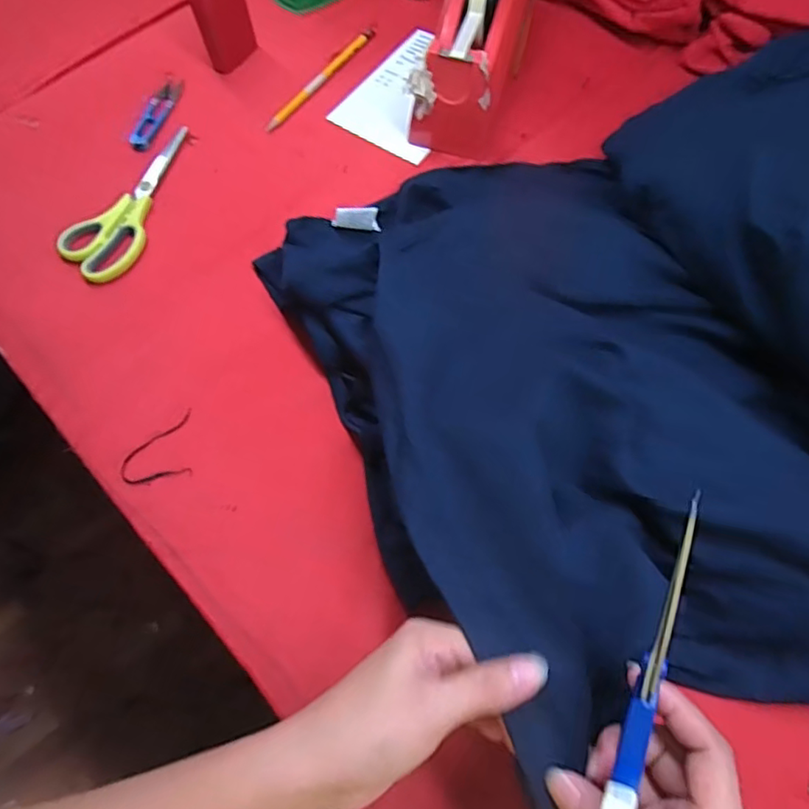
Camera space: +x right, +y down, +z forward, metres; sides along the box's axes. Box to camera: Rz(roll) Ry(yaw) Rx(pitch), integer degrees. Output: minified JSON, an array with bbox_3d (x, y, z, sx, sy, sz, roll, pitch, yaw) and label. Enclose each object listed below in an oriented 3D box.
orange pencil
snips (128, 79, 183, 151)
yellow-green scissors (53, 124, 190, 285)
[{"bbox_3d":[-0.086,-0.341,0.609,0.015,0.007,0.180,31,70,14],"label":"orange pencil"},{"bbox_3d":[-0.250,-0.293,0.593,0.023,0.007,0.090,12,66,7],"label":"snips"},{"bbox_3d":[-0.260,-0.195,0.547,0.071,0.009,0.186,10,66,6],"label":"yellow-green scissors"}]

